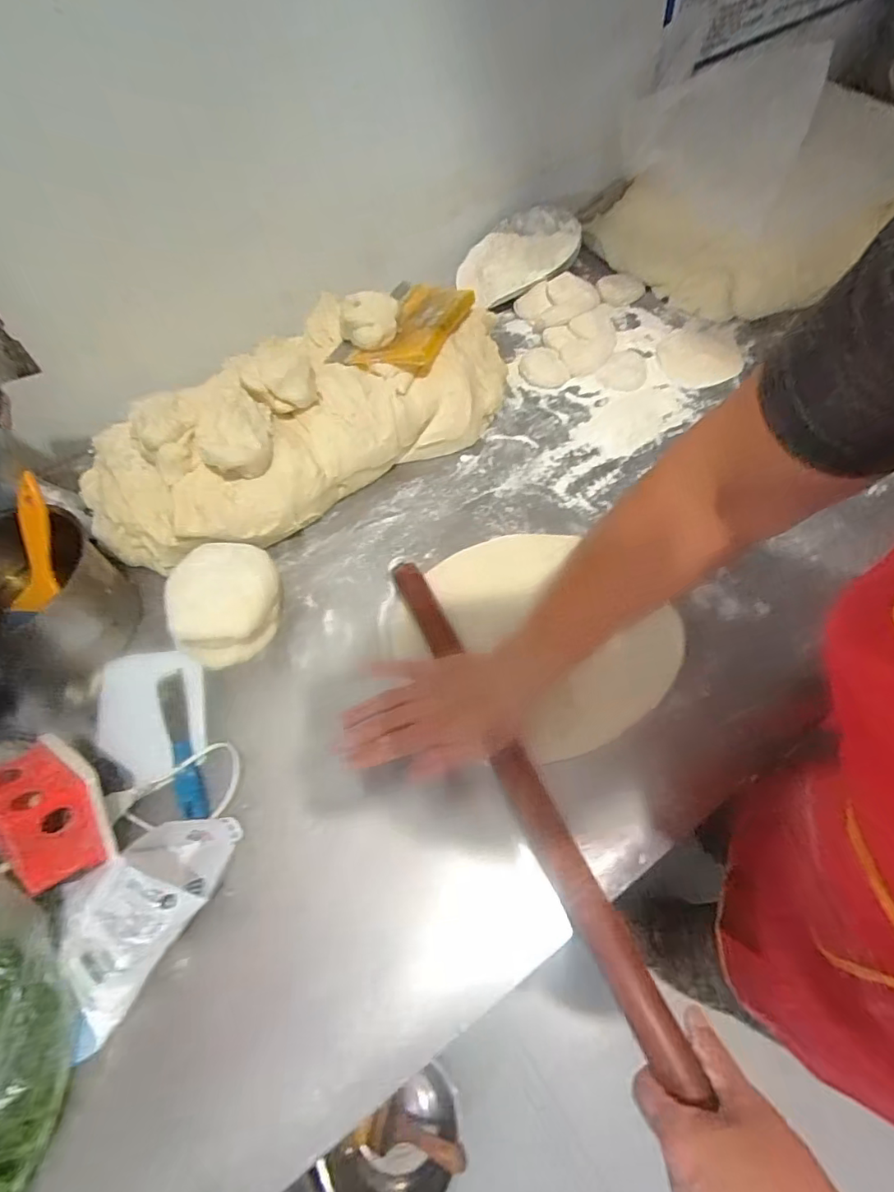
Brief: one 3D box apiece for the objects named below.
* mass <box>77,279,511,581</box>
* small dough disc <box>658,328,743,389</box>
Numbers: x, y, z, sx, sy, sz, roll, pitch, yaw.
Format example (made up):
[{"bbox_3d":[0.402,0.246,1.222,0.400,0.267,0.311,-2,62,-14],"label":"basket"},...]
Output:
[{"bbox_3d":[-0.161,-0.223,0.625,0.534,0.132,0.254,-39,64,-18],"label":"mass"},{"bbox_3d":[0.340,-0.326,0.705,0.100,0.016,0.116,2,59,5],"label":"small dough disc"}]

